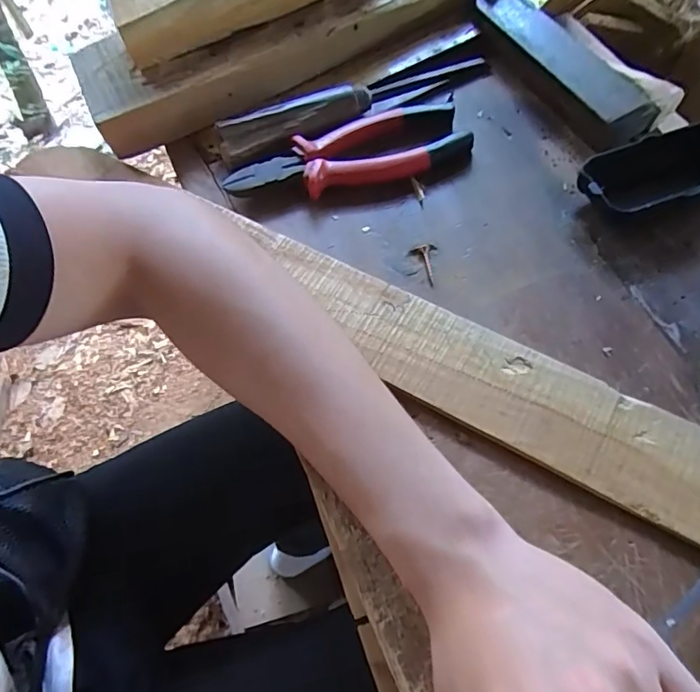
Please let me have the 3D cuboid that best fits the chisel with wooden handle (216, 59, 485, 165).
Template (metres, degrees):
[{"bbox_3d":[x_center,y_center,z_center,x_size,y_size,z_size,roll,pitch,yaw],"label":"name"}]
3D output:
[{"bbox_3d":[0.005,-0.193,0.400,0.224,0.021,0.033,-23,65,-7],"label":"chisel with wooden handle"}]

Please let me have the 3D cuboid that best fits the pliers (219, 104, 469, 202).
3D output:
[{"bbox_3d":[-0.001,-0.146,0.386,0.183,0.015,0.063,-19,64,-6],"label":"pliers"}]

